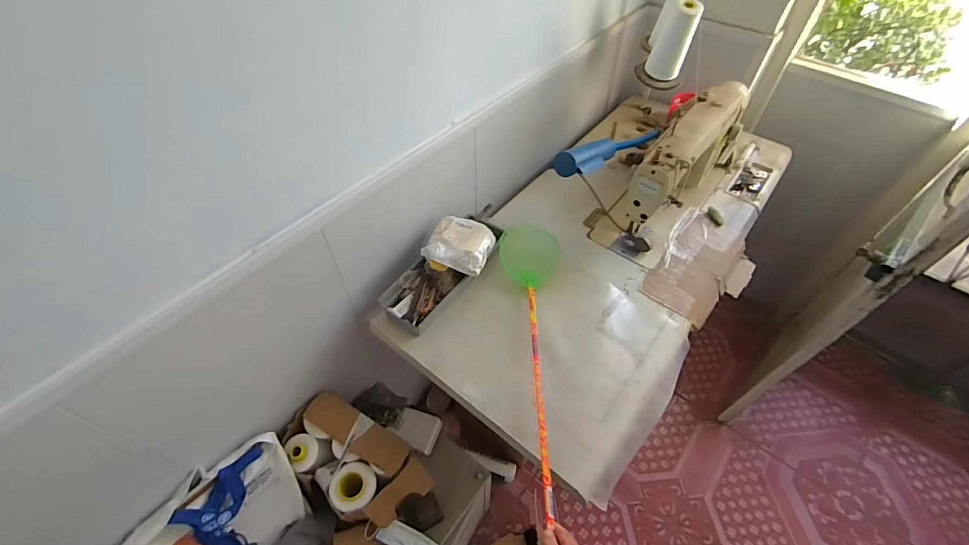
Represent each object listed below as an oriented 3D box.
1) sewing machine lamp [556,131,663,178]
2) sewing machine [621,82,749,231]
[{"bbox_3d":[0.287,-0.275,0.957,0.339,0.052,0.059,-26,55,-37],"label":"sewing machine lamp"},{"bbox_3d":[0.494,-0.280,1.047,0.133,0.222,0.487,33,58,23],"label":"sewing machine"}]

